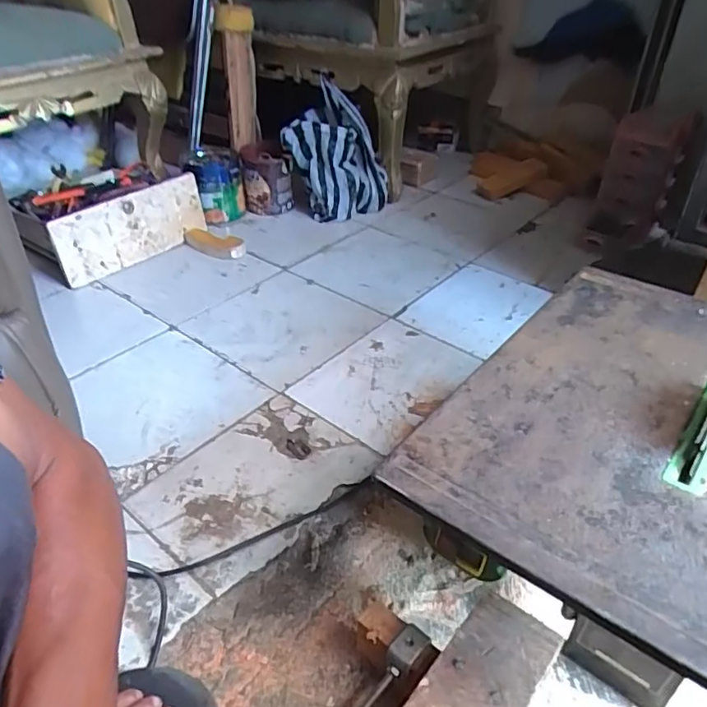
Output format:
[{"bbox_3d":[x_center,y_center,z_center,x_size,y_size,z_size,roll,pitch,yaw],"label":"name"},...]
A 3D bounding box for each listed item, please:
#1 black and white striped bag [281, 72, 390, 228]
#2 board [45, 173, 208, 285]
[{"bbox_3d":[-0.043,-0.481,1.402,0.237,0.294,0.137,11,39,13],"label":"black and white striped bag"},{"bbox_3d":[-0.478,-0.273,1.231,0.328,0.146,0.023,-33,38,-30],"label":"board"}]

